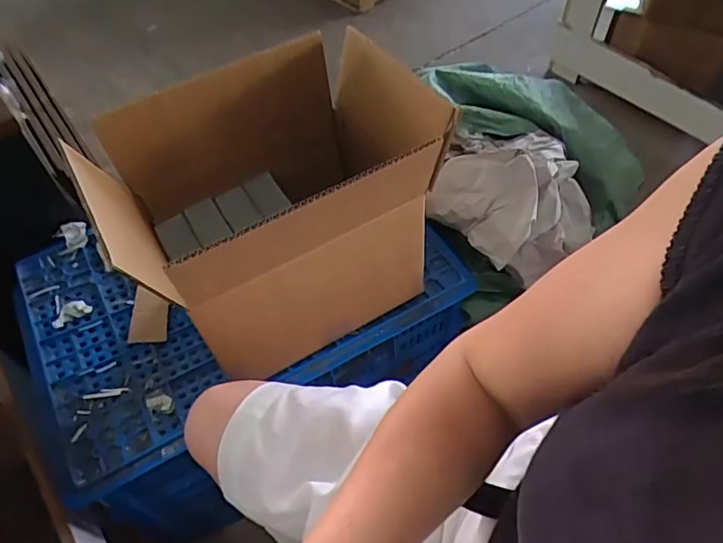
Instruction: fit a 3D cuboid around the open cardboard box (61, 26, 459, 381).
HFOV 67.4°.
[{"bbox_3d":[-0.123,-0.088,0.737,0.395,0.321,0.303,-26,58,-17],"label":"open cardboard box"}]

